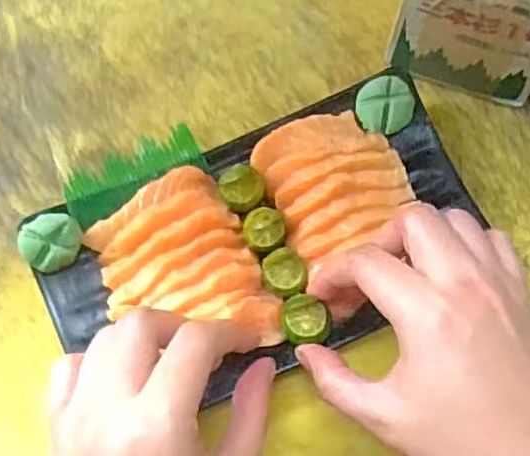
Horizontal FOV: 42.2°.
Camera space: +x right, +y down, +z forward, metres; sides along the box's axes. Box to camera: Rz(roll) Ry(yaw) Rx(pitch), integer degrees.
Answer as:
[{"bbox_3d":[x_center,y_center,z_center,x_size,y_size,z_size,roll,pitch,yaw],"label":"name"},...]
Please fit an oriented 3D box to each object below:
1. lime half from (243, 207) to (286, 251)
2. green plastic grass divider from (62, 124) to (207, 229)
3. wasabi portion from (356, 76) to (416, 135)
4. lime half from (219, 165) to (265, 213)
[{"bbox_3d":[0.000,0.000,0.345,0.020,0.007,0.020,-4,74,-2],"label":"lime half"},{"bbox_3d":[-0.068,-0.027,0.357,0.072,0.004,0.032,-26,72,-10],"label":"green plastic grass divider"},{"bbox_3d":[0.063,-0.064,0.359,0.030,0.006,0.029,-10,89,7],"label":"wasabi portion"},{"bbox_3d":[-0.012,-0.020,0.347,0.022,0.013,0.020,-5,74,-2],"label":"lime half"}]

